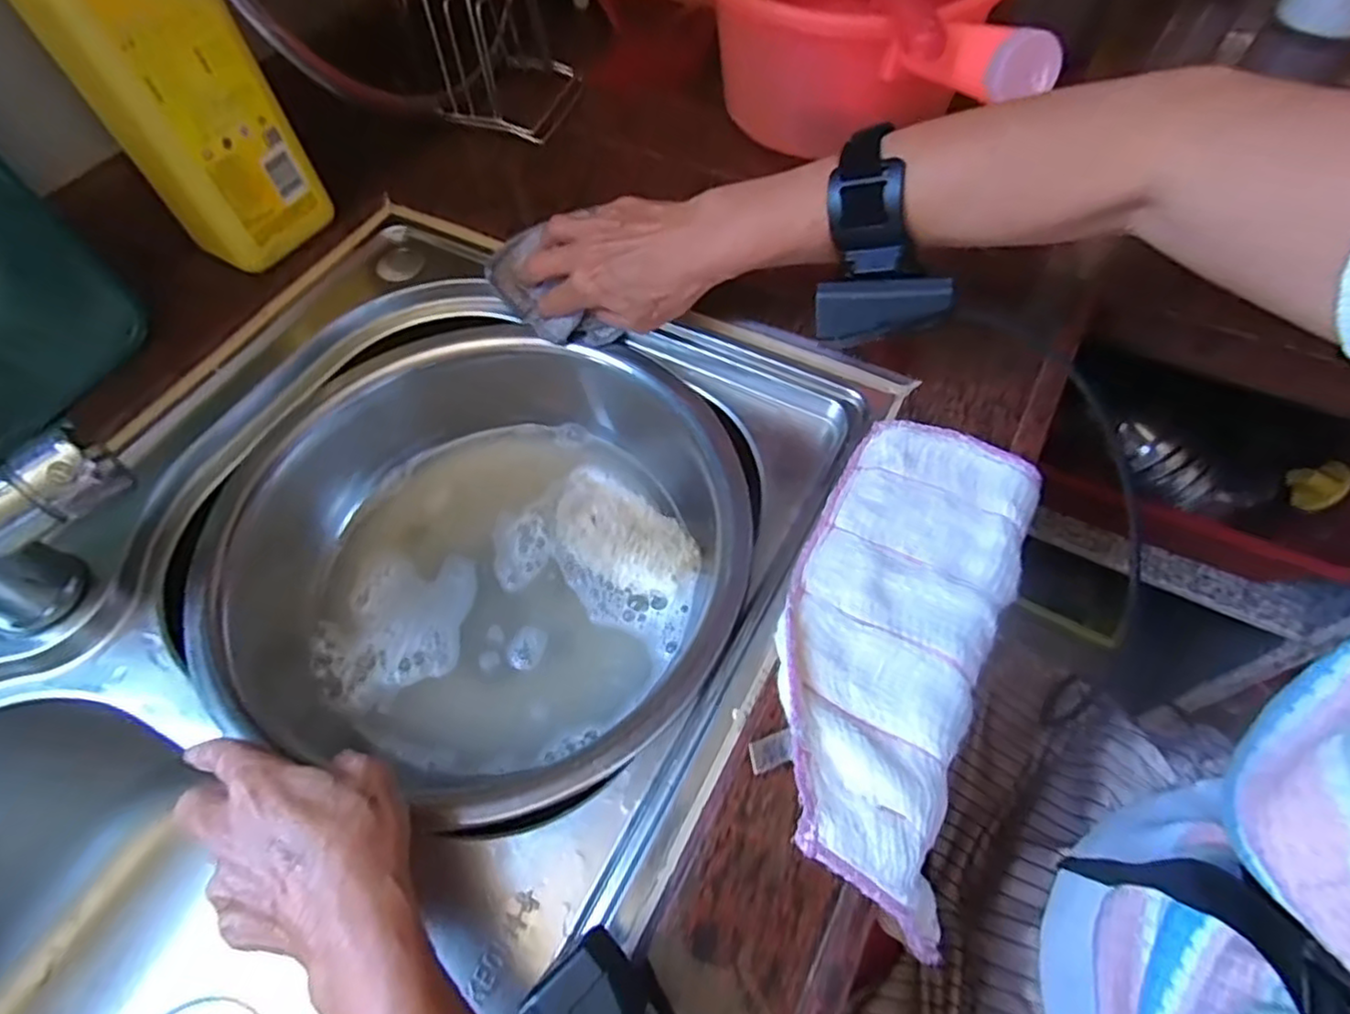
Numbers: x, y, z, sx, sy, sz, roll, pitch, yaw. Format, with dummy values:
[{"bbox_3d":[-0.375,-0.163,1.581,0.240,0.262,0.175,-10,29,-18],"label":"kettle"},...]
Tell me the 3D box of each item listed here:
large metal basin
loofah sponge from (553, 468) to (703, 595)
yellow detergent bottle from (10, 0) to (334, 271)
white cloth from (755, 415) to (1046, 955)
[{"bbox_3d":[-0.115,0.025,0.430,0.312,0.082,0.292,-1,59,2],"label":"large metal basin"},{"bbox_3d":[-0.038,0.015,0.462,0.115,0.022,0.063,33,66,20],"label":"loofah sponge"},{"bbox_3d":[-0.298,-0.268,0.376,0.049,0.268,0.084,27,64,18],"label":"yellow detergent bottle"},{"bbox_3d":[0.107,0.054,0.322,0.100,0.019,0.237,17,61,13],"label":"white cloth"}]

